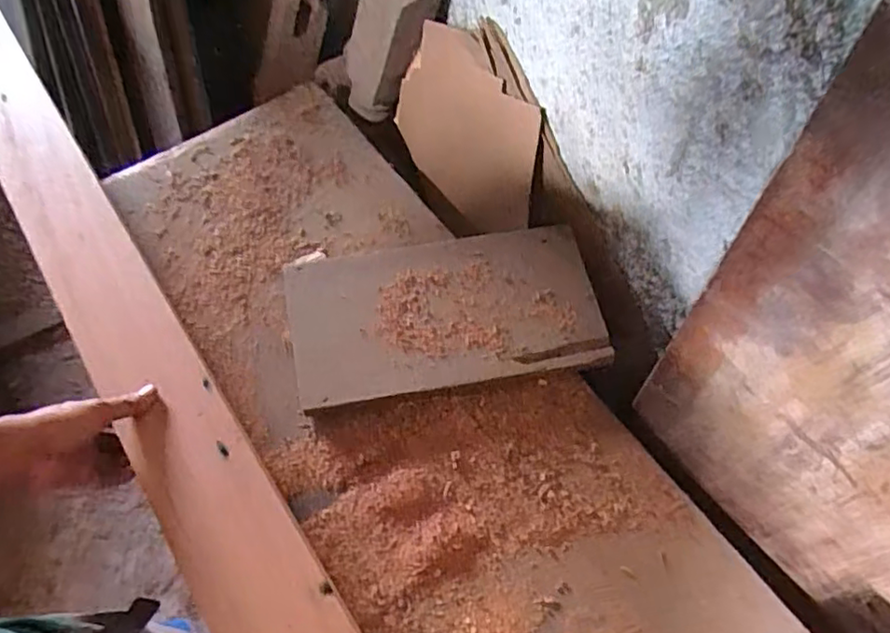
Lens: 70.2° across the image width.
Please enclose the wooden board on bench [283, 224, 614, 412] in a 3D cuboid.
[{"bbox_3d":[-0.005,-0.007,0.752,0.357,0.019,0.196,-9,61,-2],"label":"wooden board on bench"}]

